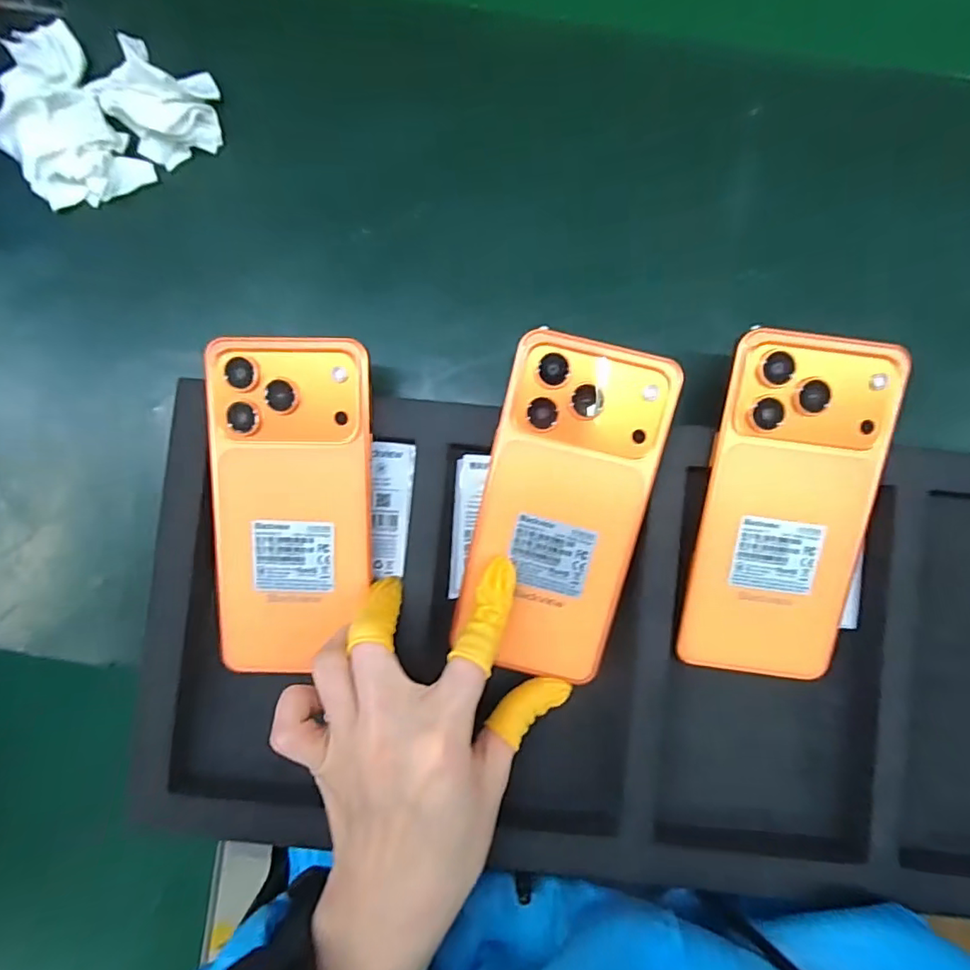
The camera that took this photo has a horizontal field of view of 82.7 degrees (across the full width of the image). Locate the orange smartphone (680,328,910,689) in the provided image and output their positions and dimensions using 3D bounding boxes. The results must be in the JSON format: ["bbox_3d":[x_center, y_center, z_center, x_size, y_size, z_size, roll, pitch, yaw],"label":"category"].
[{"bbox_3d":[0.143,0.013,0.260,0.075,0.006,0.162,6,102,2],"label":"orange smartphone"}]

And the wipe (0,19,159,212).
[{"bbox_3d":[-0.228,-0.192,0.298,0.060,0.031,0.083,-31,87,-2],"label":"wipe"}]

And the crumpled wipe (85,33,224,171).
[{"bbox_3d":[-0.169,-0.202,0.288,0.052,0.038,0.052,0,86,0],"label":"crumpled wipe"}]

